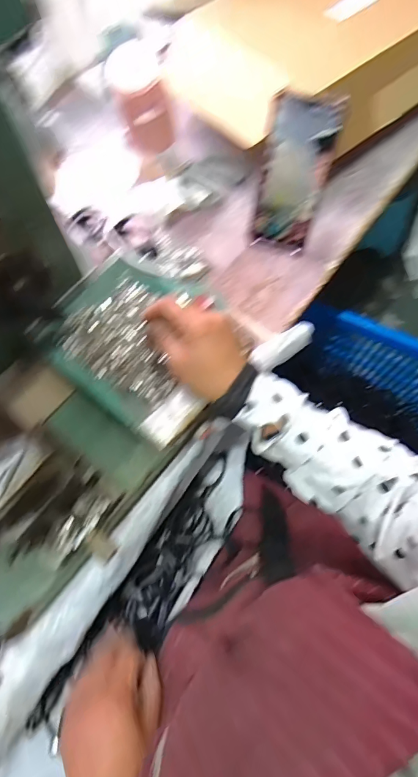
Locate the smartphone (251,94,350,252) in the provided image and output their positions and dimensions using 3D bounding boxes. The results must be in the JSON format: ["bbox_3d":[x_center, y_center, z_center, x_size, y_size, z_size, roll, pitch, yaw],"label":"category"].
[{"bbox_3d":[0.098,-0.240,0.469,0.074,0.161,0.014,13,50,5],"label":"smartphone"}]

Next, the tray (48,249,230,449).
[{"bbox_3d":[-0.066,-0.054,0.417,0.184,0.018,0.156,37,75,12],"label":"tray"}]

